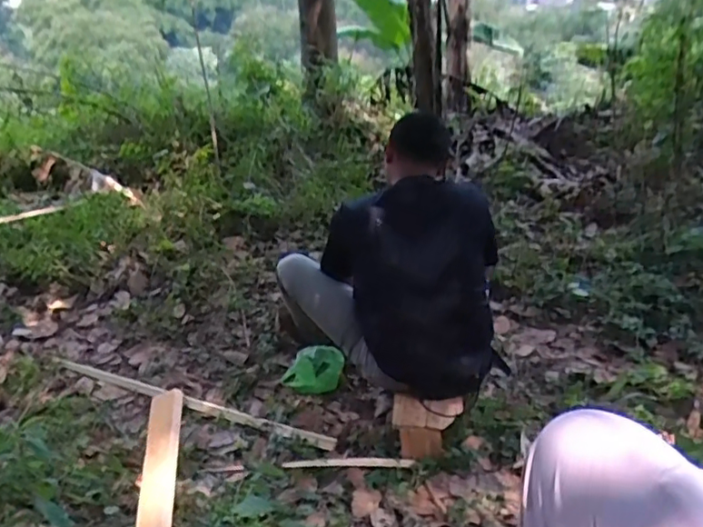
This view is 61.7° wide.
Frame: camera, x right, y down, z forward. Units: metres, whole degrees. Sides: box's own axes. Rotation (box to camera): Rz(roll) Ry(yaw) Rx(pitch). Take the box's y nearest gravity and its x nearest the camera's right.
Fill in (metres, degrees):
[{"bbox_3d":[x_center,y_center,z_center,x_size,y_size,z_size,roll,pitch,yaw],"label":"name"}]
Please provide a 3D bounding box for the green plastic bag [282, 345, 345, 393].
[{"bbox_3d":[-0.128,0.354,1.964,0.208,0.128,0.086,-7,28,-4],"label":"green plastic bag"}]

